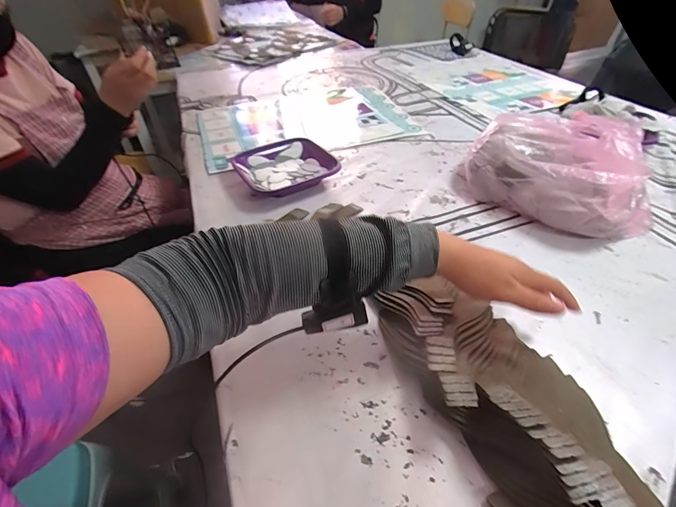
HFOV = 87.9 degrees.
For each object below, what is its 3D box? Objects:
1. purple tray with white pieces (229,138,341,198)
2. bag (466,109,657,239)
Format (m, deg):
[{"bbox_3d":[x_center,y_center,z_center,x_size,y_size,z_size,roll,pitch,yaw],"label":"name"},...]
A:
[{"bbox_3d":[-0.094,-0.175,0.722,0.196,0.041,0.181,-24,47,-25],"label":"purple tray with white pieces"},{"bbox_3d":[0.402,-0.156,0.624,0.241,0.117,0.297,-32,50,-29],"label":"bag"}]

